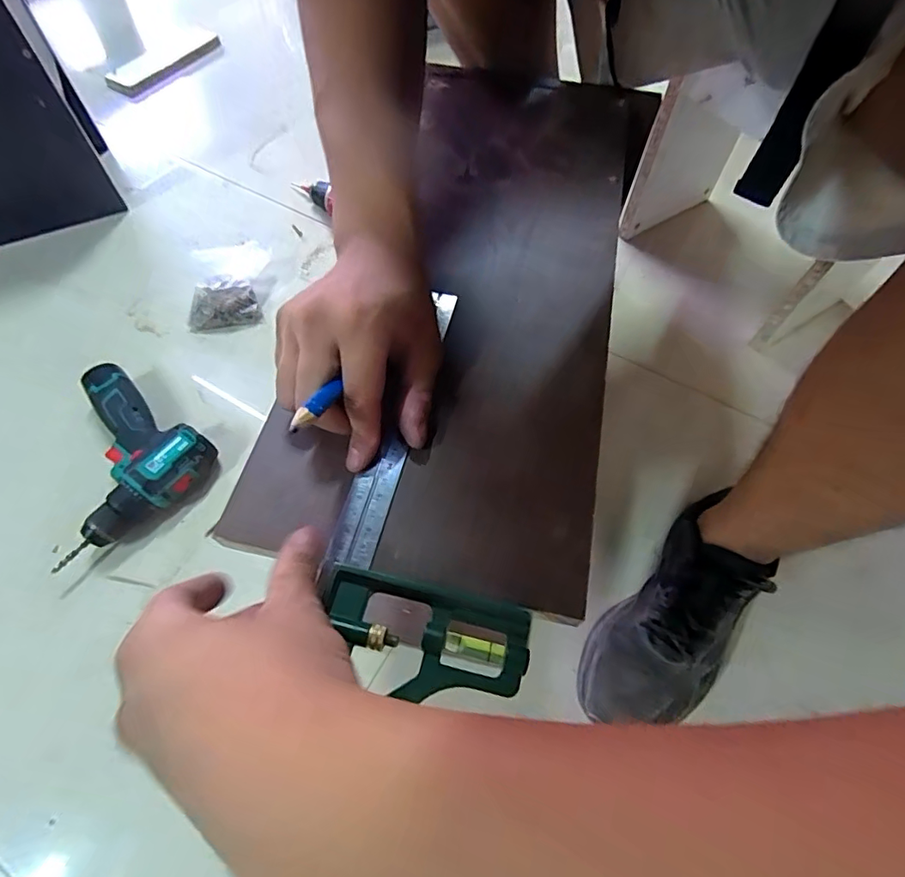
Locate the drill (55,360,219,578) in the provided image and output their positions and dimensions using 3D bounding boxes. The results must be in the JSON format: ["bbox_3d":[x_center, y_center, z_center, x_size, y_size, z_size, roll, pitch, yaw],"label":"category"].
[{"bbox_3d":[-0.408,0.028,0.585,0.199,0.052,0.188,35,65,18],"label":"drill"}]

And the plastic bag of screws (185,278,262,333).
[{"bbox_3d":[-0.332,-0.190,0.720,0.103,0.036,0.077,-16,62,-10],"label":"plastic bag of screws"}]

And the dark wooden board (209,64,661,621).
[{"bbox_3d":[0.024,-0.138,0.378,0.198,0.012,0.492,11,61,5],"label":"dark wooden board"}]

